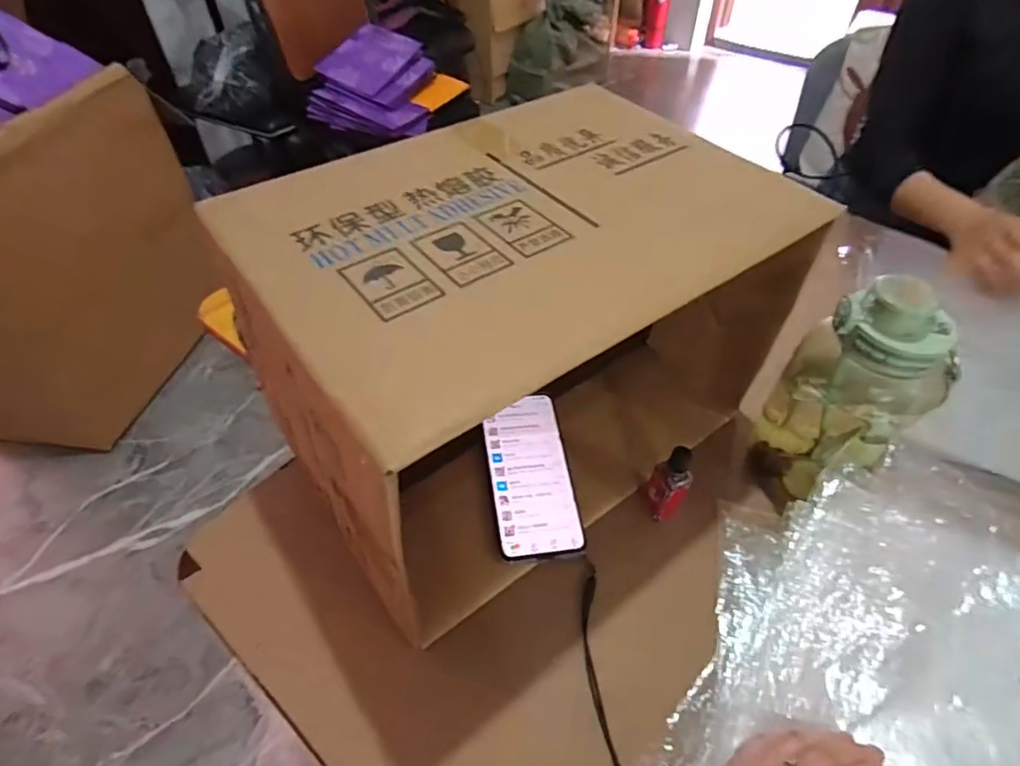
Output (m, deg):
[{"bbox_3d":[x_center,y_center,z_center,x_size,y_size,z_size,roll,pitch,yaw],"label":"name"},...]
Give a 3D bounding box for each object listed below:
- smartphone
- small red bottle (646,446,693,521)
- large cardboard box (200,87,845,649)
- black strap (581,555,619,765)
[{"bbox_3d":[0.018,0.081,0.511,0.074,0.005,0.152,-4,57,-10],"label":"smartphone"},{"bbox_3d":[0.138,0.088,0.491,0.029,0.083,0.025,-13,49,-11],"label":"small red bottle"},{"bbox_3d":[0.012,-0.042,0.494,0.393,0.253,0.268,-31,54,-25],"label":"large cardboard box"},{"bbox_3d":[0.066,0.210,0.433,0.016,0.016,0.154,-2,47,-1],"label":"black strap"}]

